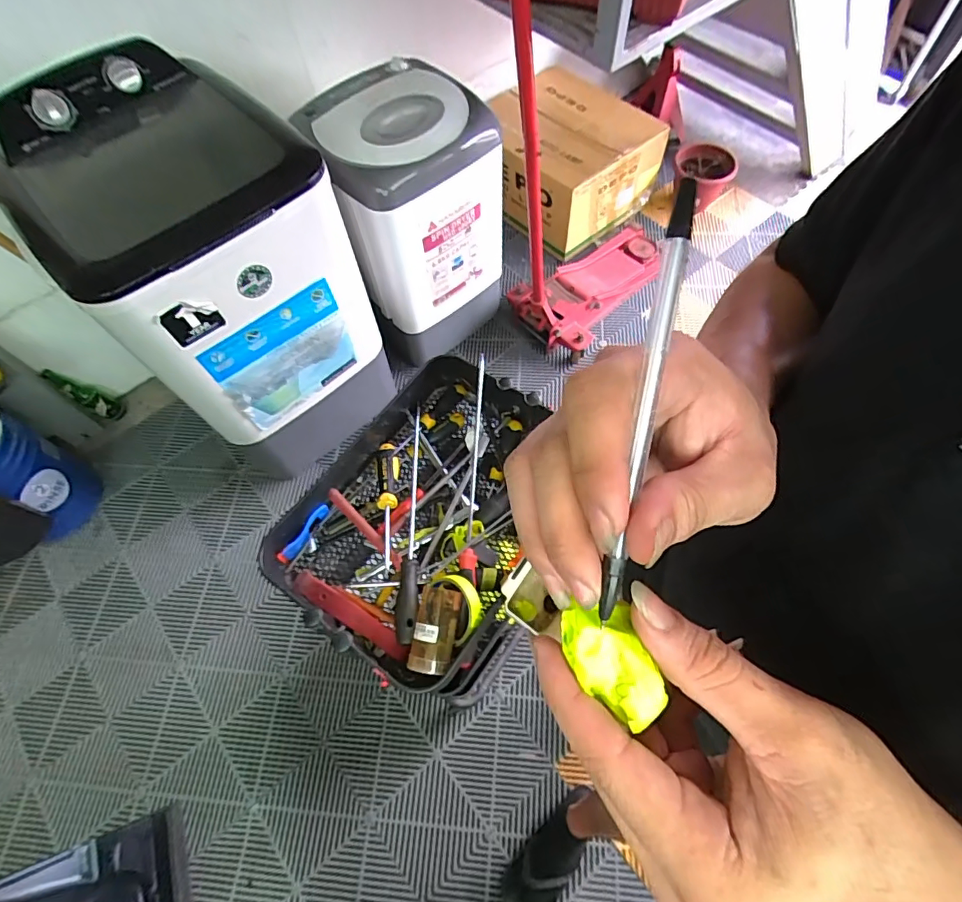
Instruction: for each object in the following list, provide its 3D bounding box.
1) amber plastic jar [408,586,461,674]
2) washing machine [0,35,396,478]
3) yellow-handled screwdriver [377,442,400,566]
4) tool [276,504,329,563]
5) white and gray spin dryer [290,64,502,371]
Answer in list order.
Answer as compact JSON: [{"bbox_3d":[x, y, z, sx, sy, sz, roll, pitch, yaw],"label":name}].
[{"bbox_3d":[-0.056,0.219,0.624,0.050,0.045,0.104,7,63,6],"label":"amber plastic jar"},{"bbox_3d":[-0.601,-0.370,1.254,0.480,0.850,0.503,-41,68,-18],"label":"washing machine"},{"bbox_3d":[-0.136,0.070,0.739,0.031,0.027,0.193,-5,62,0],"label":"yellow-handled screwdriver"},{"bbox_3d":[-0.257,0.119,0.735,0.019,0.023,0.098,26,66,15],"label":"tool"},{"bbox_3d":[-0.185,-0.655,1.499,0.447,0.670,0.379,-28,65,-12],"label":"white and gray spin dryer"}]

